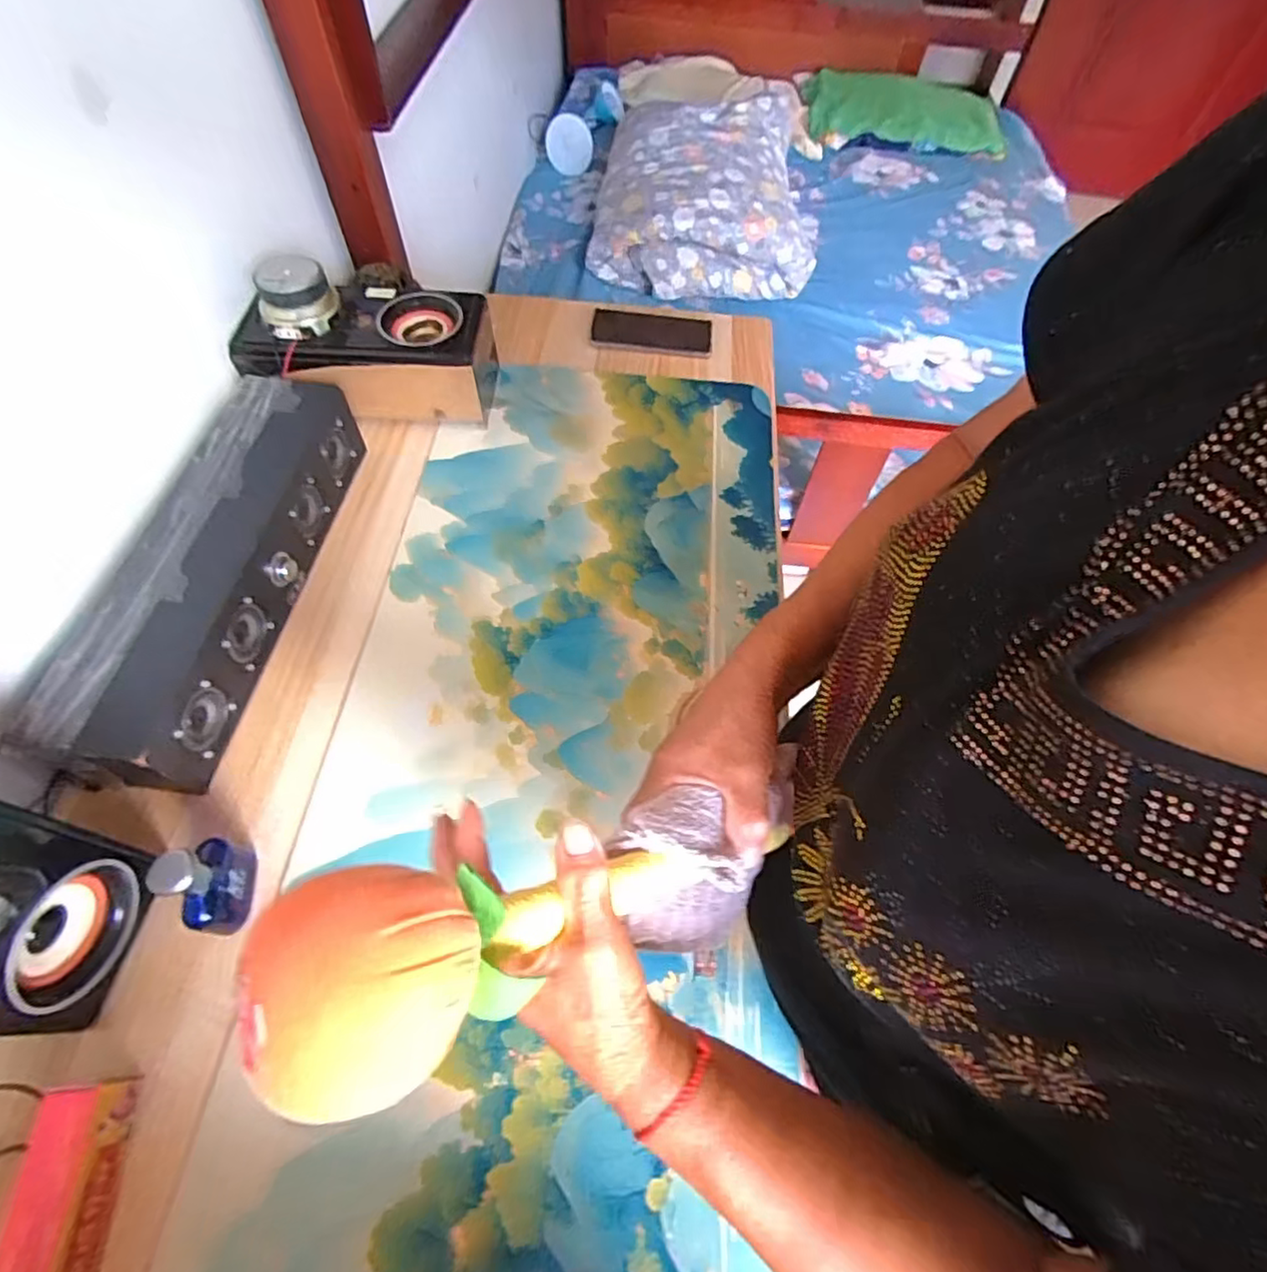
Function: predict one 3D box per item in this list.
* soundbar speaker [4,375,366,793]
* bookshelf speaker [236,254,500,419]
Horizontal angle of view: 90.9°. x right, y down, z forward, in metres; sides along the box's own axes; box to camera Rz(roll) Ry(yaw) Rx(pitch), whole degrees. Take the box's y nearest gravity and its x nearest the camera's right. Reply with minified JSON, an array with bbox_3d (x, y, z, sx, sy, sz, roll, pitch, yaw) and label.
[{"bbox_3d":[-0.374,-0.071,0.572,0.117,0.089,0.402,8,60,2],"label":"soundbar speaker"},{"bbox_3d":[-0.288,-0.326,0.689,0.245,0.131,0.122,1,60,-2],"label":"bookshelf speaker"}]

